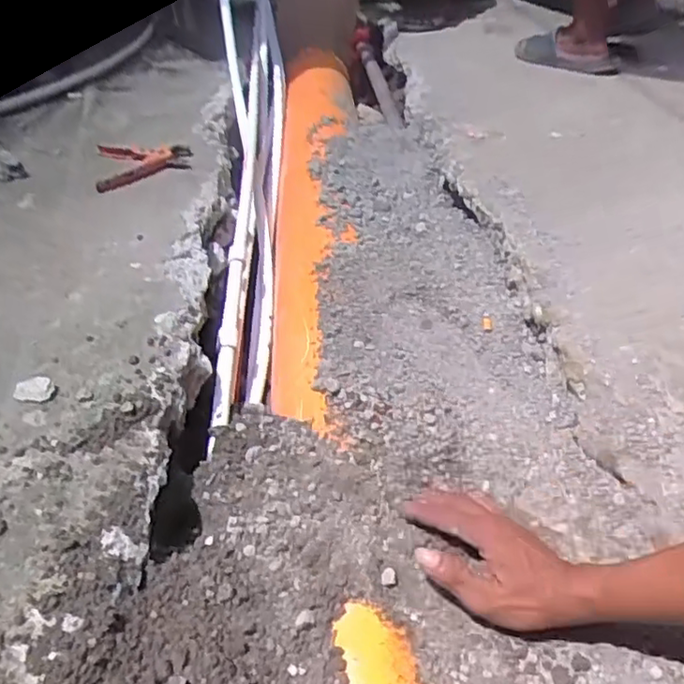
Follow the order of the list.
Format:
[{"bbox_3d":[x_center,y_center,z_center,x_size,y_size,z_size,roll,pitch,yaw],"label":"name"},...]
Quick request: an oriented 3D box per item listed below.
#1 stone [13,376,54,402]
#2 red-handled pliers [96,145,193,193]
[{"bbox_3d":[-0.301,0.045,0.646,0.036,0.011,0.024,-1,38,1],"label":"stone"},{"bbox_3d":[-0.331,-0.305,1.112,0.152,0.018,0.164,-10,38,-12],"label":"red-handled pliers"}]

